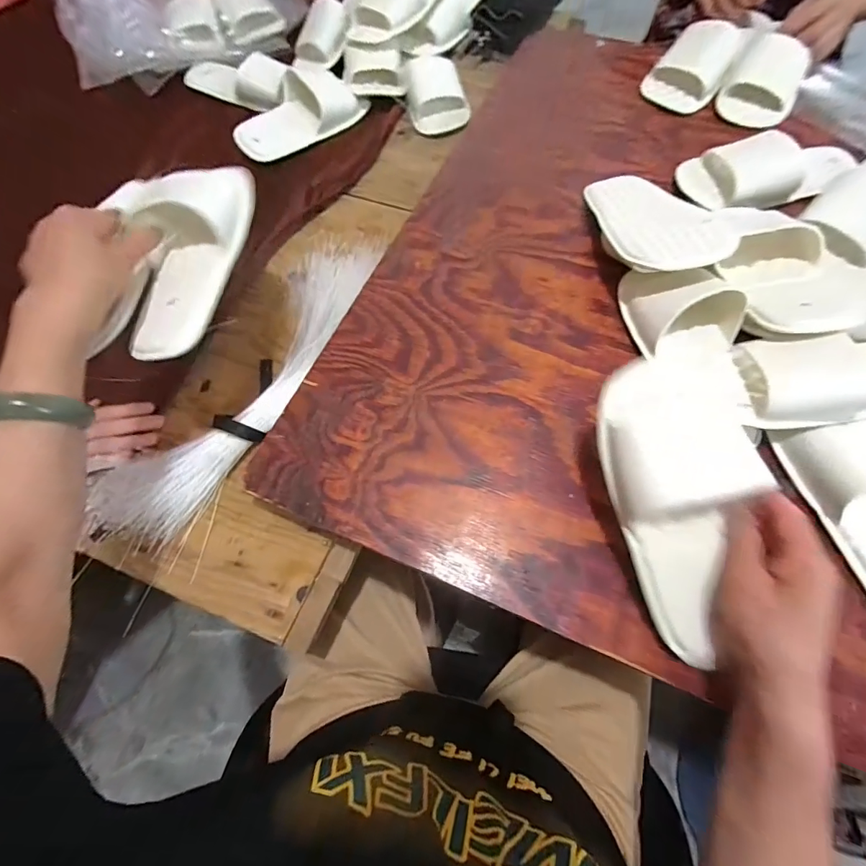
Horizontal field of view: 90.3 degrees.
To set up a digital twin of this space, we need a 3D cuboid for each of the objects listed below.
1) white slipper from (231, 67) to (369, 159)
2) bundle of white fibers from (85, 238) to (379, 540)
[{"bbox_3d":[-0.219,-0.520,0.695,0.225,0.057,0.112,-42,71,-16],"label":"white slipper"},{"bbox_3d":[-0.205,-0.080,0.508,0.118,0.028,0.442,23,66,12],"label":"bundle of white fibers"}]

